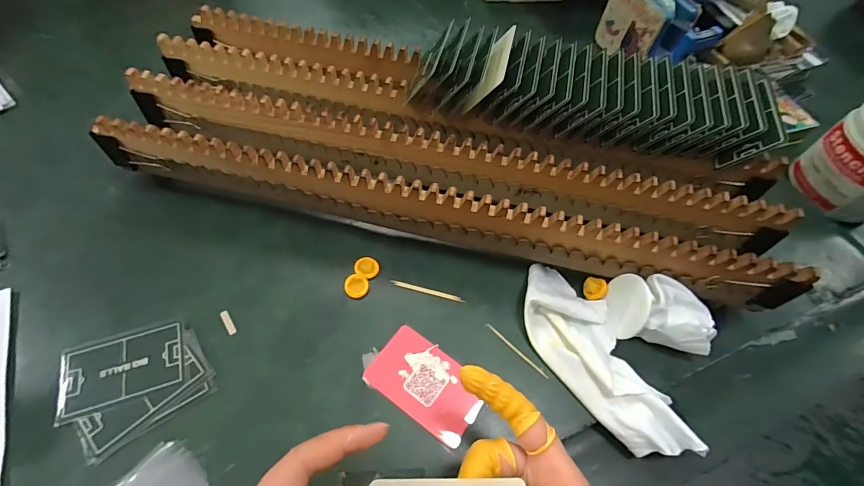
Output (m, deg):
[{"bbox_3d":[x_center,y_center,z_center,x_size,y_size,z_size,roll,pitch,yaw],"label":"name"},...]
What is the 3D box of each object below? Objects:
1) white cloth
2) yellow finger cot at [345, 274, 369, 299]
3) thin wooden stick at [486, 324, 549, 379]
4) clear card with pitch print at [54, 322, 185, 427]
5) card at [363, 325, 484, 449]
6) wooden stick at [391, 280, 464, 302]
[{"bbox_3d":[0.126,0.090,0.334,0.065,0.026,0.166,-21,62,-15],"label":"white cloth"},{"bbox_3d":[-0.065,0.037,0.363,0.019,0.004,0.022,-2,59,-5],"label":"yellow finger cot"},{"bbox_3d":[0.069,0.087,0.345,0.062,0.004,0.004,41,65,20],"label":"thin wooden stick"},{"bbox_3d":[-0.232,0.094,0.318,0.086,0.004,0.052,-14,61,-12],"label":"clear card with pitch print"},{"bbox_3d":[-0.004,0.107,0.327,0.086,0.004,0.053,32,62,18],"label":"card"},{"bbox_3d":[-0.004,0.041,0.368,0.064,0.004,0.005,14,59,5],"label":"wooden stick"}]

